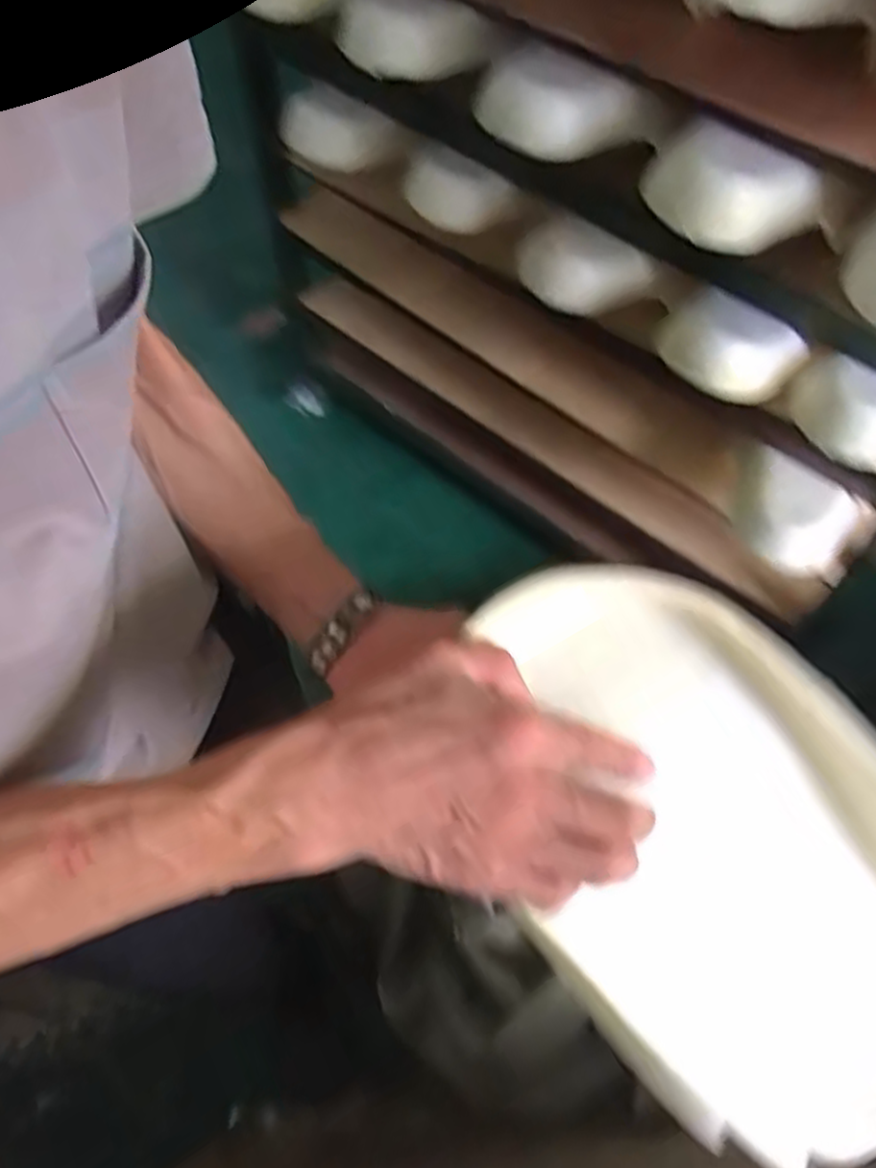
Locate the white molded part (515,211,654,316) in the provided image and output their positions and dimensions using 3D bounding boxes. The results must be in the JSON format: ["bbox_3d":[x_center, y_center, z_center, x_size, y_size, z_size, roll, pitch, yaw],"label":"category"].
[{"bbox_3d":[0.169,-0.383,0.917,0.158,0.081,0.059,24,66,12],"label":"white molded part"}]

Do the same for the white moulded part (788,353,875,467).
[{"bbox_3d":[0.456,-0.185,0.822,0.091,0.058,0.144,-40,70,-18],"label":"white moulded part"}]

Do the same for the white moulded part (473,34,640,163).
[{"bbox_3d":[0.110,-0.497,0.779,0.155,0.063,0.084,38,69,17],"label":"white moulded part"}]

